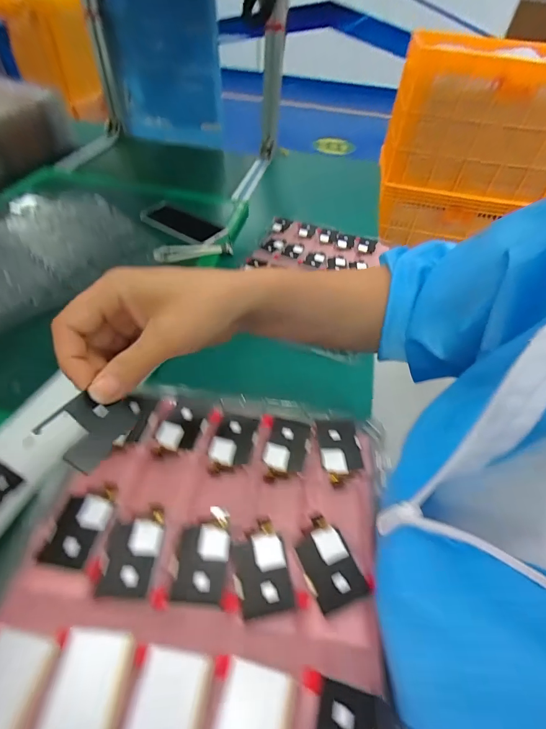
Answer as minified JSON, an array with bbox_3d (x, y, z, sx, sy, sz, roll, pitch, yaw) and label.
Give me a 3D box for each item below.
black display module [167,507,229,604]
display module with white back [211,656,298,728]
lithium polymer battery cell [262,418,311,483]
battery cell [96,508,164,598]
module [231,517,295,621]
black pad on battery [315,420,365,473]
[{"bbox_3d":[-0.048,0.124,0.237,0.035,0.004,0.056,3,48,-2],"label":"black display module"},{"bbox_3d":[-0.012,0.191,0.184,0.040,0.004,0.057,13,49,7],"label":"display module with white back"},{"bbox_3d":[0.011,0.069,0.290,0.034,0.008,0.054,12,49,6],"label":"lithium polymer battery cell"},{"bbox_3d":[-0.091,0.122,0.234,0.033,0.004,0.049,2,48,-3],"label":"battery cell"},{"bbox_3d":[-0.008,0.131,0.234,0.033,0.004,0.052,-8,50,-11],"label":"module"},{"bbox_3d":[0.056,0.067,0.299,0.035,0.007,0.048,-1,49,-5],"label":"black pad on battery"}]

